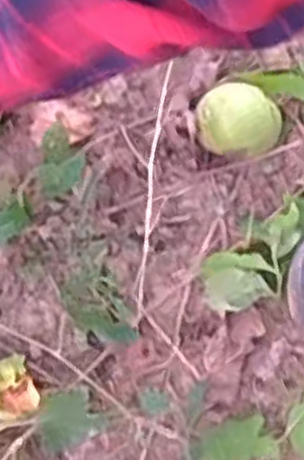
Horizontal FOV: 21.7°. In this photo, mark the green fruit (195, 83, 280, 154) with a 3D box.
[{"bbox_3d":[0.054,-0.067,0.506,0.052,0.036,0.040,9,69,1],"label":"green fruit"}]

